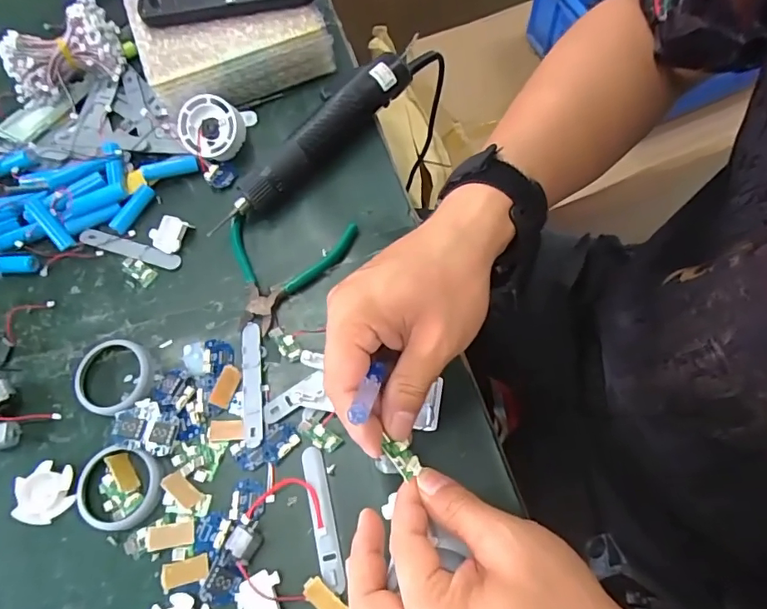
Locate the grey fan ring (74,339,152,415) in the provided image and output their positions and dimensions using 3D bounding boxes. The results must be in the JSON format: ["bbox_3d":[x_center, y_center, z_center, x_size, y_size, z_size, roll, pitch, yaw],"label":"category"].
[{"bbox_3d":[-0.211,0.056,0.387,0.057,0.011,0.058,-1,67,2],"label":"grey fan ring"}]

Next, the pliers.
[{"bbox_3d":[-0.084,-0.025,0.412,0.105,0.013,0.099,7,68,5],"label":"pliers"}]

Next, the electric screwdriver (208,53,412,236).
[{"bbox_3d":[-0.057,-0.151,0.447,0.041,0.044,0.213,39,74,17],"label":"electric screwdriver"}]

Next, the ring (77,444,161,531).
[{"bbox_3d":[-0.189,0.130,0.355,0.057,0.008,0.056,-1,68,2],"label":"ring"}]

